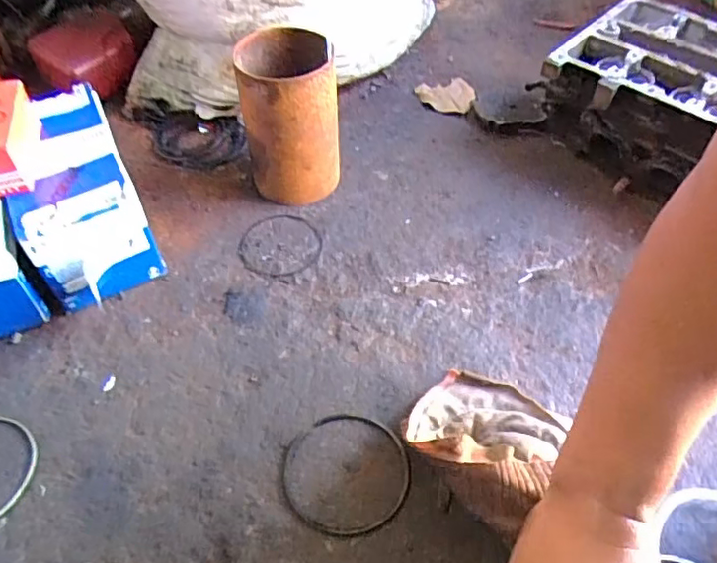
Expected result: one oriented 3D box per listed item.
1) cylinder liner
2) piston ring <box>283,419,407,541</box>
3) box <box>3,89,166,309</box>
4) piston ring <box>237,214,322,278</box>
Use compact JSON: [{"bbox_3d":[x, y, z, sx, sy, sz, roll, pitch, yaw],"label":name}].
[{"bbox_3d":[-0.074,-0.174,0.634,0.094,0.159,0.100,-10,51,-9],"label":"cylinder liner"},{"bbox_3d":[-0.009,0.152,0.468,0.100,0.004,0.097,0,51,0],"label":"piston ring"},{"bbox_3d":[-0.282,-0.085,0.596,0.104,0.111,0.219,-22,54,-18],"label":"box"},{"bbox_3d":[-0.085,-0.040,0.629,0.089,0.004,0.086,0,51,0],"label":"piston ring"}]

